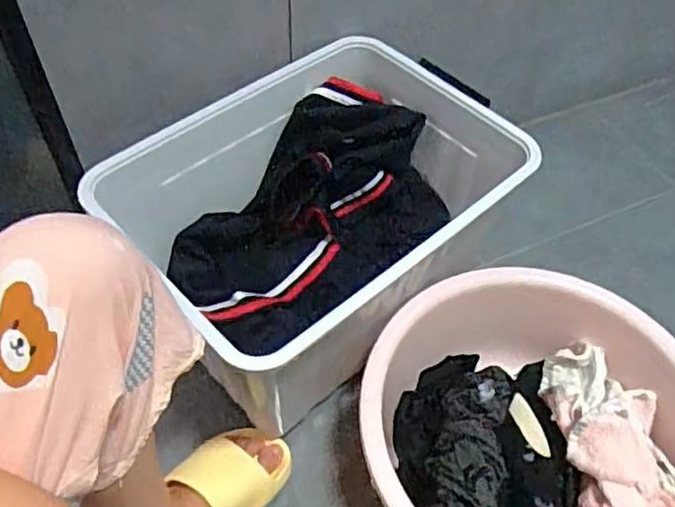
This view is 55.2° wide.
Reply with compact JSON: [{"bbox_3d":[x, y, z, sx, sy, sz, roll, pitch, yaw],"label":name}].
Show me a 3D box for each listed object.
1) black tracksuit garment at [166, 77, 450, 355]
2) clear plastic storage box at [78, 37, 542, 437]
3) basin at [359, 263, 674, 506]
[{"bbox_3d":[-0.036,-0.038,0.864,0.204,0.201,0.347,38,58,24],"label":"black tracksuit garment"},{"bbox_3d":[-0.025,-0.026,0.838,0.455,0.259,0.326,-35,61,-27],"label":"clear plastic storage box"},{"bbox_3d":[0.222,0.215,0.754,0.379,0.173,0.381,2,51,-2],"label":"basin"}]

